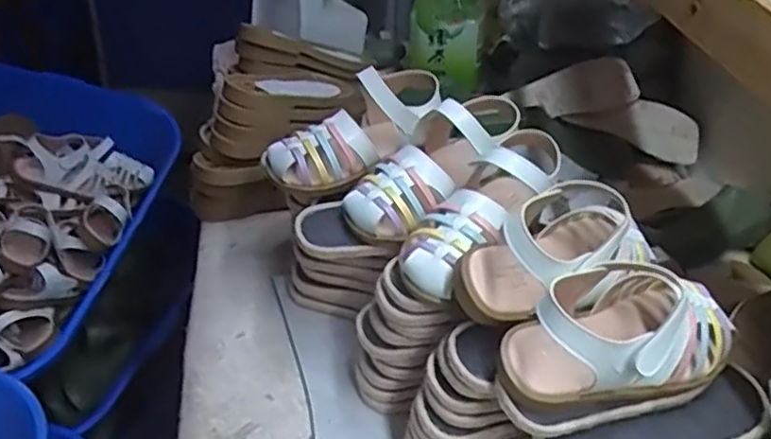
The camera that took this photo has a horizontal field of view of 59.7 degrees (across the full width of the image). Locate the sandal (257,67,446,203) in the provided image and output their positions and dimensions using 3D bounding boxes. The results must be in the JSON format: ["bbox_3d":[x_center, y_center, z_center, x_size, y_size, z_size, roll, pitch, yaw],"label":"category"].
[{"bbox_3d":[-0.019,-0.071,0.541,0.156,0.088,0.062,-33,51,-18],"label":"sandal"}]

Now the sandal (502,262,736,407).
[{"bbox_3d":[0.142,0.062,0.395,0.142,0.066,0.069,-14,43,-25],"label":"sandal"}]

